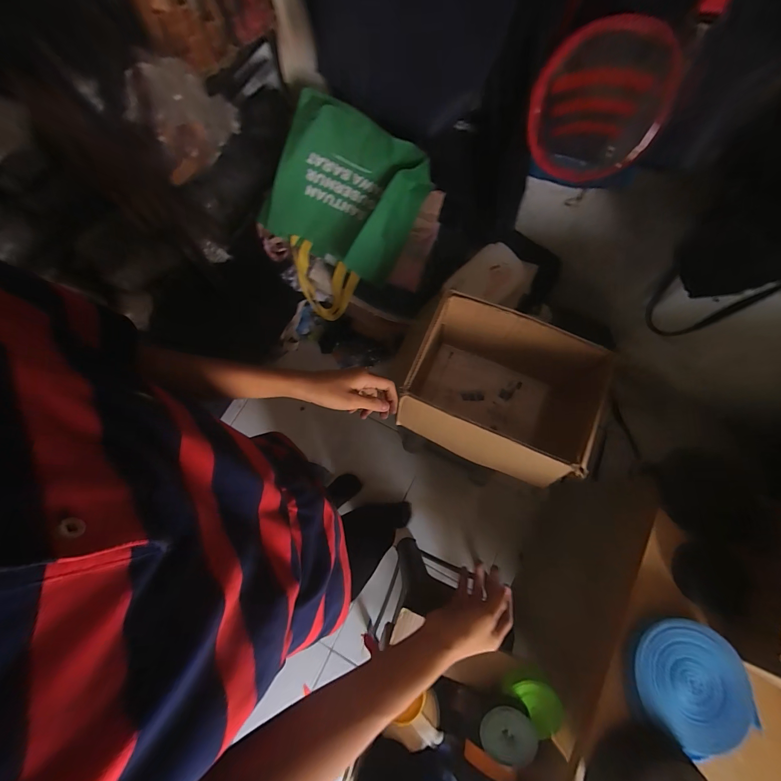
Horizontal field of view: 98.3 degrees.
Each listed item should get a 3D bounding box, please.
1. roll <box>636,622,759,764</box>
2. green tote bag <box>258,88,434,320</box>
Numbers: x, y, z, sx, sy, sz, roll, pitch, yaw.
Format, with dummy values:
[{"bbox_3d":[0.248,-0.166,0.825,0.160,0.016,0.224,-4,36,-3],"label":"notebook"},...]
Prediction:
[{"bbox_3d":[0.452,0.443,0.514,0.150,0.036,0.162,-1,72,2],"label":"roll"},{"bbox_3d":[-0.176,-0.462,0.991,0.401,0.576,0.155,28,41,-11],"label":"green tote bag"}]

